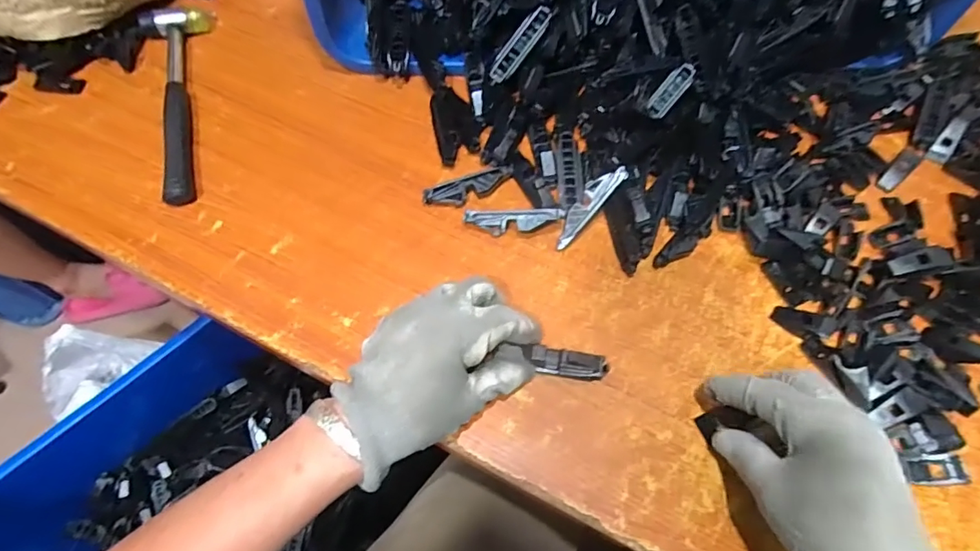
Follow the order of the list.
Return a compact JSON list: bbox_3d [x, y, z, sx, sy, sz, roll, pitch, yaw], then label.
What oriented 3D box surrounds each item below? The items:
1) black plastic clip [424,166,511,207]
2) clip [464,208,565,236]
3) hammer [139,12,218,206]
[{"bbox_3d":[-0.017,-0.075,0.424,0.080,0.015,0.017,-23,65,-12],"label":"black plastic clip"},{"bbox_3d":[0.020,-0.044,0.406,0.080,0.021,0.016,2,63,0],"label":"clip"},{"bbox_3d":[-0.290,-0.167,0.458,0.055,0.018,0.235,-13,64,-8],"label":"hammer"}]

